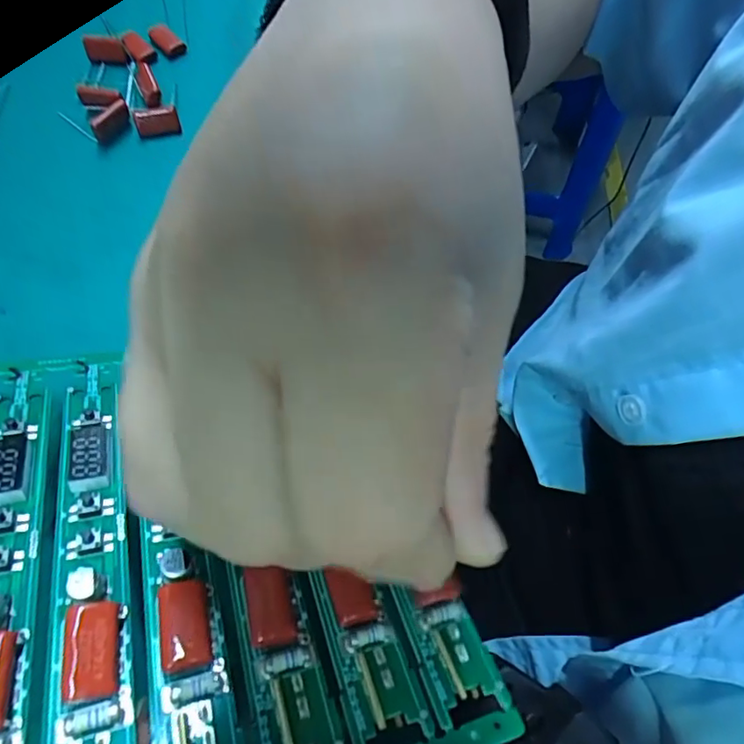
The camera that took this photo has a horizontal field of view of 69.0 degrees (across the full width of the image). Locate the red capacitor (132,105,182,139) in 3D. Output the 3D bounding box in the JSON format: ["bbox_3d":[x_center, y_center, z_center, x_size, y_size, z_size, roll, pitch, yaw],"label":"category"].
[{"bbox_3d":[-0.081,-0.094,0.203,0.015,0.011,0.004,-17,67,-10],"label":"red capacitor"}]

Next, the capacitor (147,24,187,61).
[{"bbox_3d":[-0.086,-0.137,0.225,0.010,0.005,0.017,-40,73,-19],"label":"capacitor"}]

